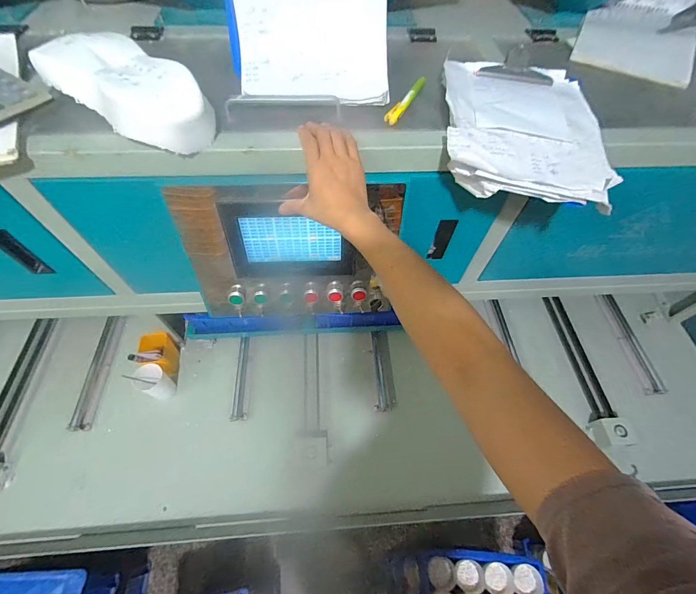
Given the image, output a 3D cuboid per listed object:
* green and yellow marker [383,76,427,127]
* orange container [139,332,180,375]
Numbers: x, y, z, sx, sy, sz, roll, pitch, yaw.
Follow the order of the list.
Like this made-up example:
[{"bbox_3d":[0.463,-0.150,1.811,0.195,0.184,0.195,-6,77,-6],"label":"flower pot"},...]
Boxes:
[{"bbox_3d":[0.087,-0.294,0.497,0.020,0.014,0.121,26,61,14],"label":"green and yellow marker"},{"bbox_3d":[-0.481,0.150,0.848,0.069,0.103,0.090,-2,58,-3],"label":"orange container"}]

